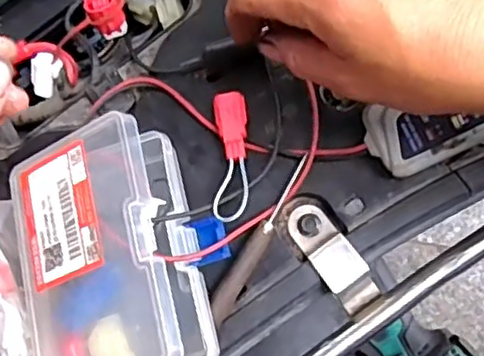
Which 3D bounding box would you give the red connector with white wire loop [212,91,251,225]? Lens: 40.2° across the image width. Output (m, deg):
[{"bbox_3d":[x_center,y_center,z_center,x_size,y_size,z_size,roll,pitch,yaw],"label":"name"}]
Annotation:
[{"bbox_3d":[-0.006,-0.013,0.375,0.020,0.012,0.075,-3,79,1],"label":"red connector with white wire loop"}]

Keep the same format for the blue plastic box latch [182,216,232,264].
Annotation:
[{"bbox_3d":[-0.019,0.035,0.373,0.020,0.008,0.027,-22,79,-3],"label":"blue plastic box latch"}]

